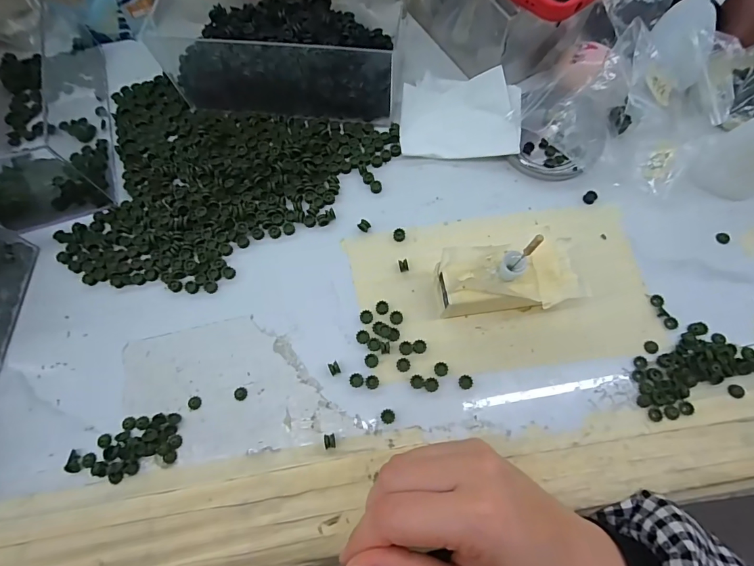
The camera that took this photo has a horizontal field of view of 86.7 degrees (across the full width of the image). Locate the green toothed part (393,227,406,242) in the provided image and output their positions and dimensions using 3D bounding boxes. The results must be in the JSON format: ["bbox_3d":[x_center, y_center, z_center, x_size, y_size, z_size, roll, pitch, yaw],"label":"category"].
[{"bbox_3d":[0.016,-0.035,0.290,0.009,0.006,0.009,-1,72,2],"label":"green toothed part"}]

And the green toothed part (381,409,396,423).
[{"bbox_3d":[0.007,0.083,0.248,0.008,0.004,0.008,-8,72,-1],"label":"green toothed part"}]

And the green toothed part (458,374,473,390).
[{"bbox_3d":[0.056,0.063,0.253,0.008,0.004,0.009,-28,73,-7],"label":"green toothed part"}]

